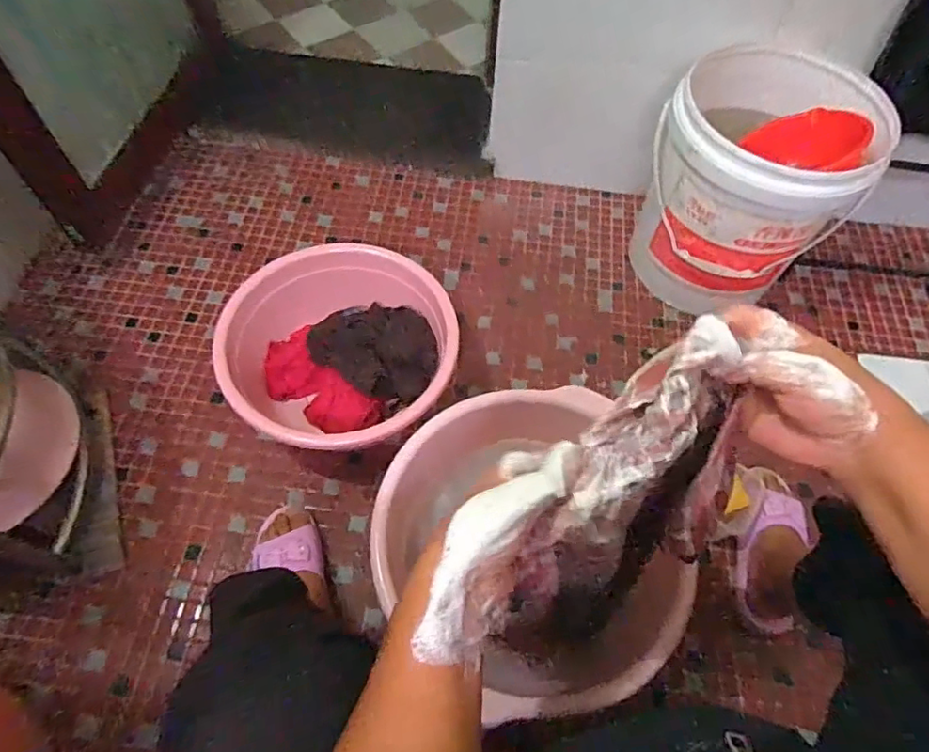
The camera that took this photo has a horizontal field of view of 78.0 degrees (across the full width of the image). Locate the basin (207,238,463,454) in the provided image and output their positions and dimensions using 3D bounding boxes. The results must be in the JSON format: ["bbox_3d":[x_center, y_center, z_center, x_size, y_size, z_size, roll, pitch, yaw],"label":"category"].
[{"bbox_3d":[-0.193,-0.057,0.923,0.341,0.152,0.373,1,60,-2],"label":"basin"}]

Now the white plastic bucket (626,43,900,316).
[{"bbox_3d":[0.477,-0.321,1.003,0.312,0.365,0.314,1,60,-2],"label":"white plastic bucket"}]

